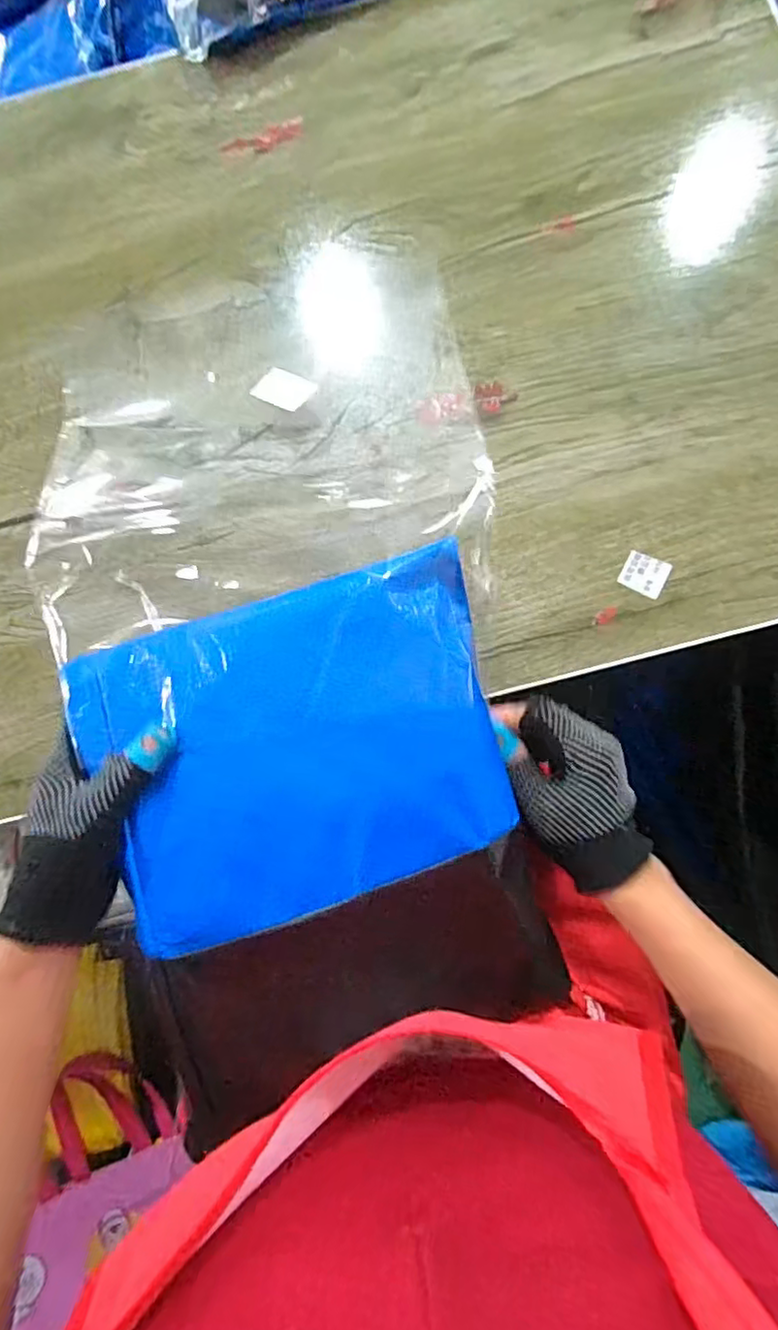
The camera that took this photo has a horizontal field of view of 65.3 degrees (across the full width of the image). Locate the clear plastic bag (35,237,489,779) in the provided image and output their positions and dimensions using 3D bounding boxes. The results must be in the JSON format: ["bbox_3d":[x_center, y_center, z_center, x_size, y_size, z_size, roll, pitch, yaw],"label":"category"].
[{"bbox_3d":[-0.087,-0.139,0.415,0.291,0.088,0.347,-8,81,2],"label":"clear plastic bag"}]

